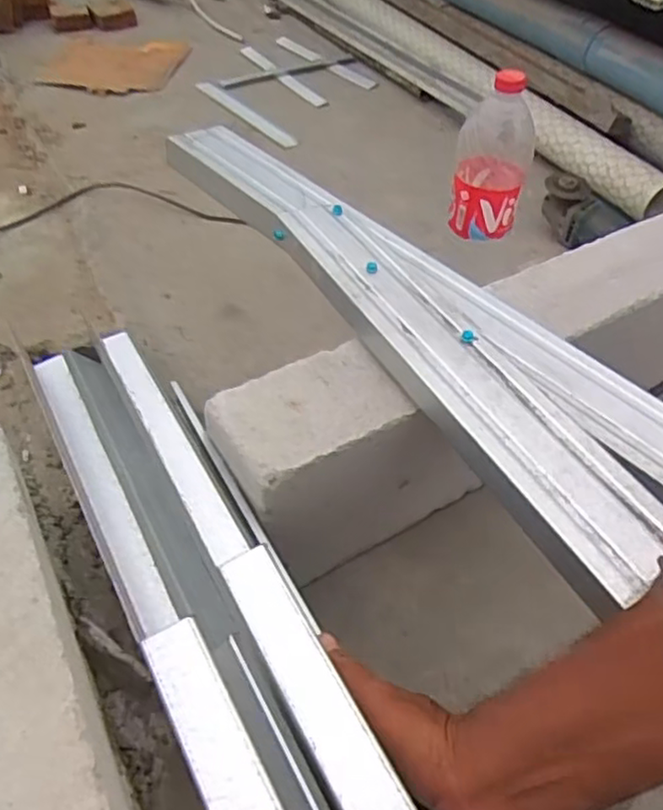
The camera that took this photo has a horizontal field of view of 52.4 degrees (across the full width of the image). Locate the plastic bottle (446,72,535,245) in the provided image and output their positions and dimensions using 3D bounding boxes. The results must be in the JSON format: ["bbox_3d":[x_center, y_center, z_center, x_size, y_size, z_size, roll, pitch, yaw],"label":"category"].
[{"bbox_3d":[0.189,-0.292,0.787,0.078,0.175,0.081,11,47,7],"label":"plastic bottle"}]

